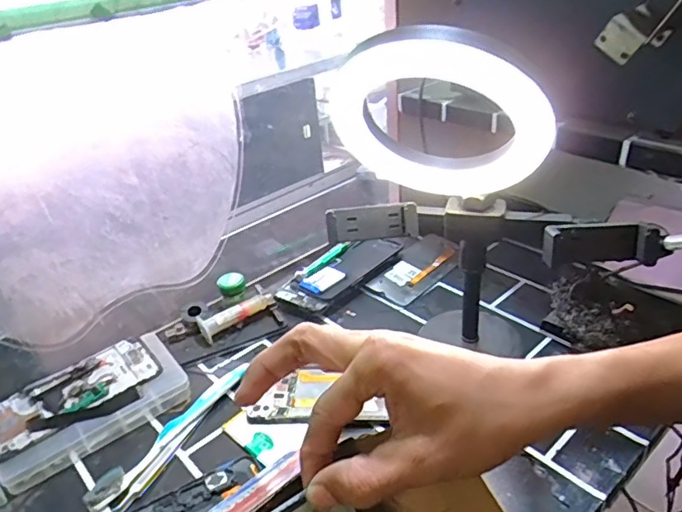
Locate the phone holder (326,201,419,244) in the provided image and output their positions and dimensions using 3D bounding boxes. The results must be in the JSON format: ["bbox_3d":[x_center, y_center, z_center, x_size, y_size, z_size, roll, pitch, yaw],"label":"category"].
[{"bbox_3d":[0.026,-0.028,0.462,0.076,0.031,0.017,-7,31,-2],"label":"phone holder"}]

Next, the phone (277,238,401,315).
[{"bbox_3d":[0.001,0.018,0.677,0.166,0.018,0.074,-33,44,-31],"label":"phone"}]

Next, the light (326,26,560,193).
[{"bbox_3d":[0.067,-0.092,0.378,0.162,0.144,0.019,-9,50,55],"label":"light"}]

